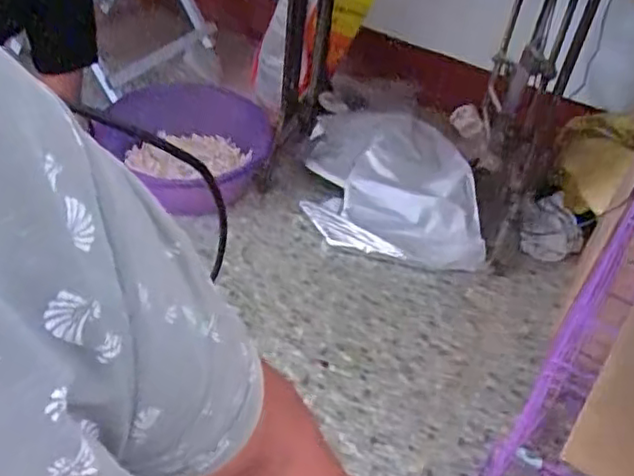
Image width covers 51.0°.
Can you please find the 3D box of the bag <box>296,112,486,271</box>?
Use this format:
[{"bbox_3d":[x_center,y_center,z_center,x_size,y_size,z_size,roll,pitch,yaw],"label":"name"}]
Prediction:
[{"bbox_3d":[0.165,-0.120,1.434,0.372,0.154,0.381,7,43,0],"label":"bag"}]

